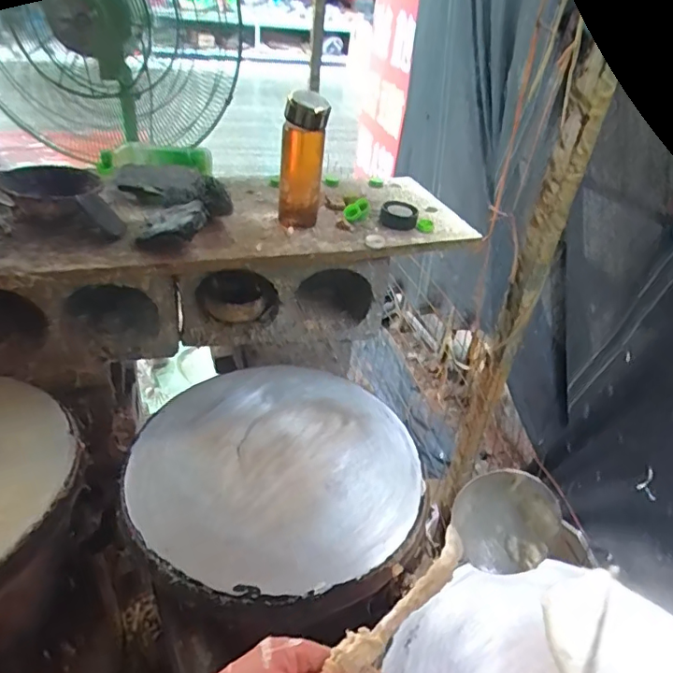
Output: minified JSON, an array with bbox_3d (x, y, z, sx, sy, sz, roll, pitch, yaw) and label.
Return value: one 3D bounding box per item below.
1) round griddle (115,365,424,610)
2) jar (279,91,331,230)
[{"bbox_3d":[-0.079,0.157,0.690,0.355,0.035,0.362,5,36,-3],"label":"round griddle"},{"bbox_3d":[-0.058,-0.280,0.875,0.072,0.207,0.062,1,36,-8],"label":"jar"}]

